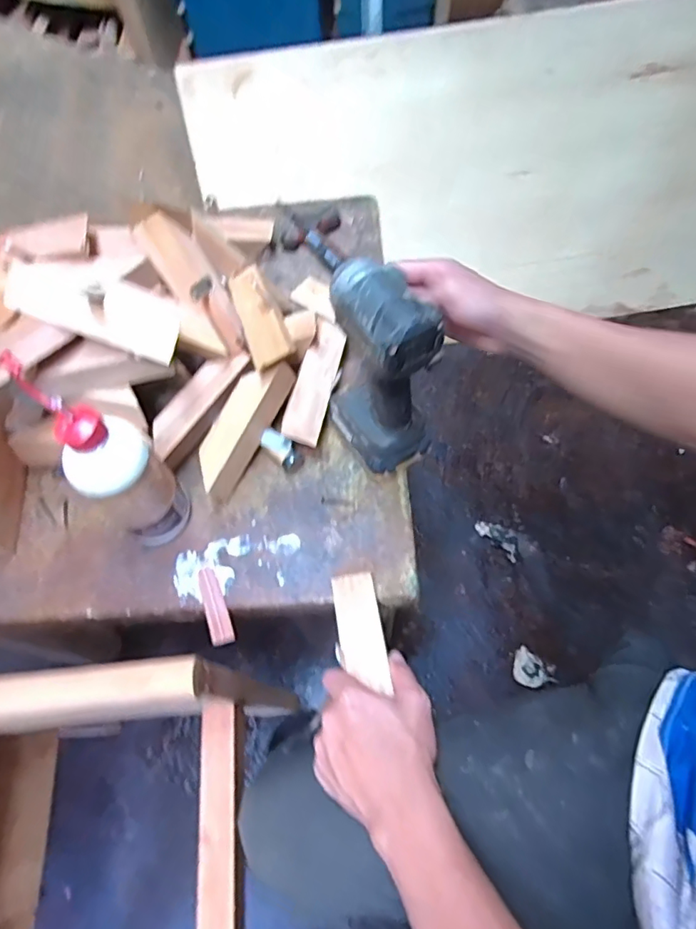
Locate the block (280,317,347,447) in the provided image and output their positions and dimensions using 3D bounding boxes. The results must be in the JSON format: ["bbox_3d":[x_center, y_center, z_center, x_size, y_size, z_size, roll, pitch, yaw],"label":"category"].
[{"bbox_3d":[-0.036,-0.095,0.605,0.042,0.031,0.163,12,65,7],"label":"block"}]

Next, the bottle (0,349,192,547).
[{"bbox_3d":[-0.215,-0.009,0.466,0.071,0.247,0.090,-40,70,-16],"label":"bottle"}]

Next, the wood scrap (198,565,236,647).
[{"bbox_3d":[-0.134,0.141,0.528,0.021,0.006,0.080,-20,66,-7],"label":"wood scrap"}]

